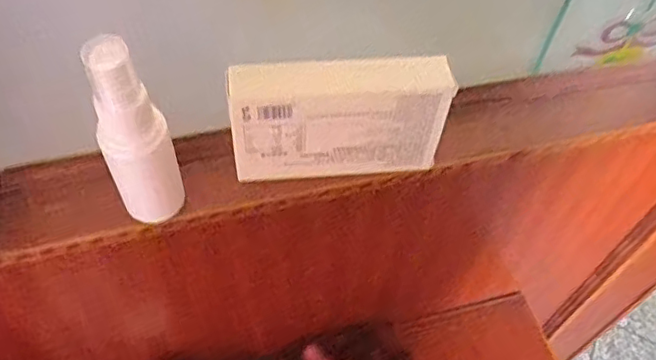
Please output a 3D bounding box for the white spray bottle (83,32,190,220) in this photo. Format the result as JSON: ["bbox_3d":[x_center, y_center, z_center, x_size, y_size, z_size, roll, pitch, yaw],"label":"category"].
[{"bbox_3d":[-0.084,-0.016,0.259,0.029,0.099,0.026,-18,58,-16],"label":"white spray bottle"}]

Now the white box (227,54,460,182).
[{"bbox_3d":[0.006,-0.031,0.298,0.104,0.068,0.025,-4,55,-6],"label":"white box"}]

